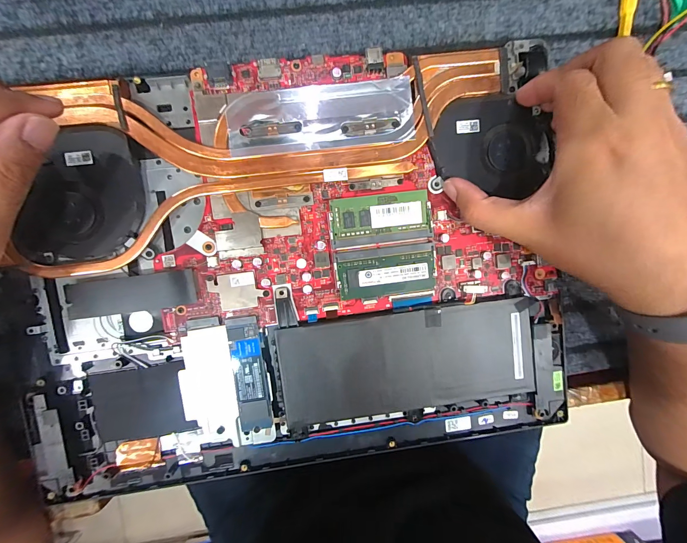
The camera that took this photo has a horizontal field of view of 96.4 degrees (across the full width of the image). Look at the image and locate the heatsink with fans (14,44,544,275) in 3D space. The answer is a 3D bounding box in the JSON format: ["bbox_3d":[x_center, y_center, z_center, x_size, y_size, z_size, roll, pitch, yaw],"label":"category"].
[{"bbox_3d":[-0.035,-0.083,0.208,0.355,0.015,0.106,-12,90,-3],"label":"heatsink with fans"}]

